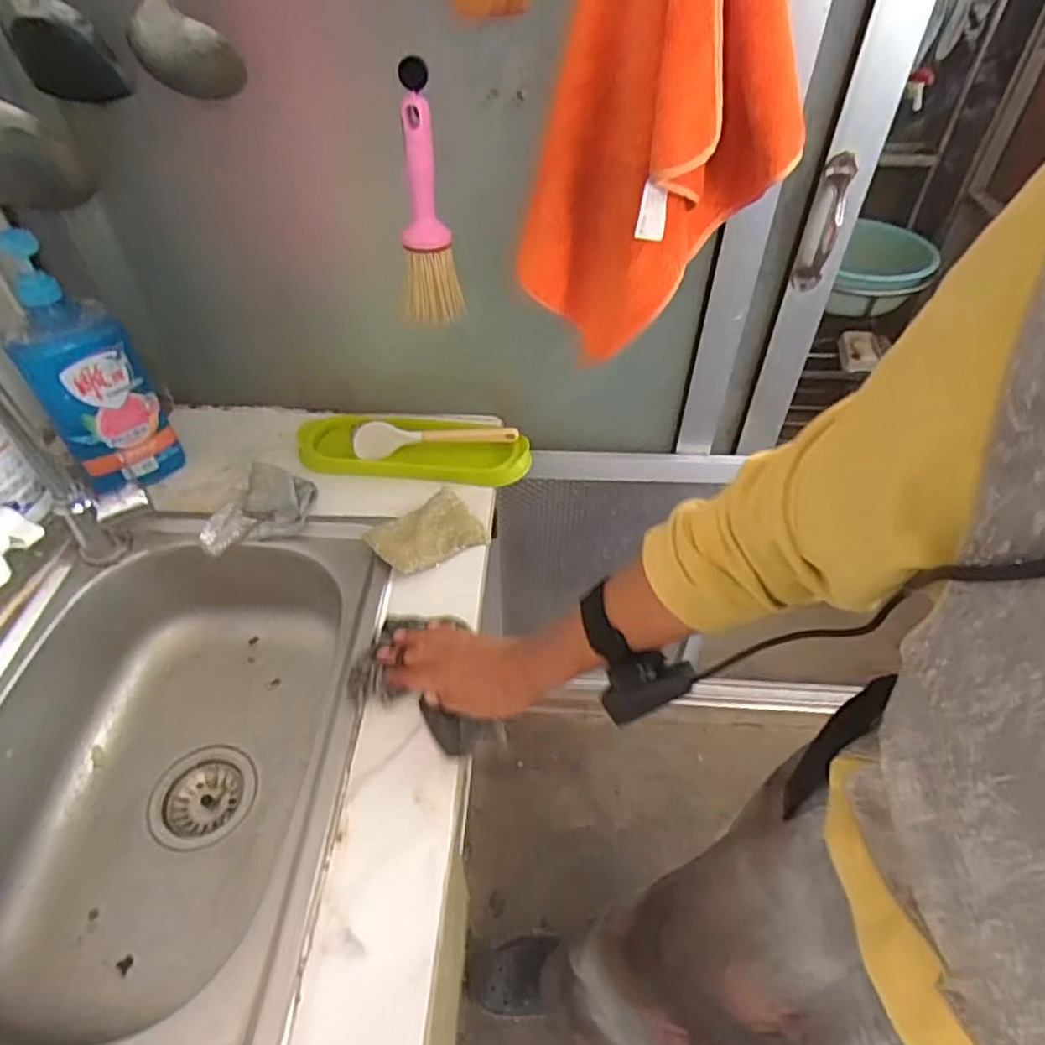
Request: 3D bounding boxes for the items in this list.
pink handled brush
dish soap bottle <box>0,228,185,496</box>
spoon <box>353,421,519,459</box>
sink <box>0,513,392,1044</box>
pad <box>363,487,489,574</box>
[{"bbox_3d":[-0.101,-0.320,0.674,0.065,0.226,0.055,-7,48,-6],"label":"pink handled brush"},{"bbox_3d":[-0.469,-0.155,0.713,0.067,0.279,0.106,33,55,26],"label":"dish soap bottle"},{"bbox_3d":[-0.106,-0.103,0.819,0.196,0.040,0.031,-5,48,-5],"label":"spoon"},{"bbox_3d":[-0.344,0.242,0.652,0.388,0.183,0.524,2,48,2],"label":"sink"},{"bbox_3d":[-0.105,0.010,0.730,0.113,0.023,0.077,-30,54,-25],"label":"pad"}]

